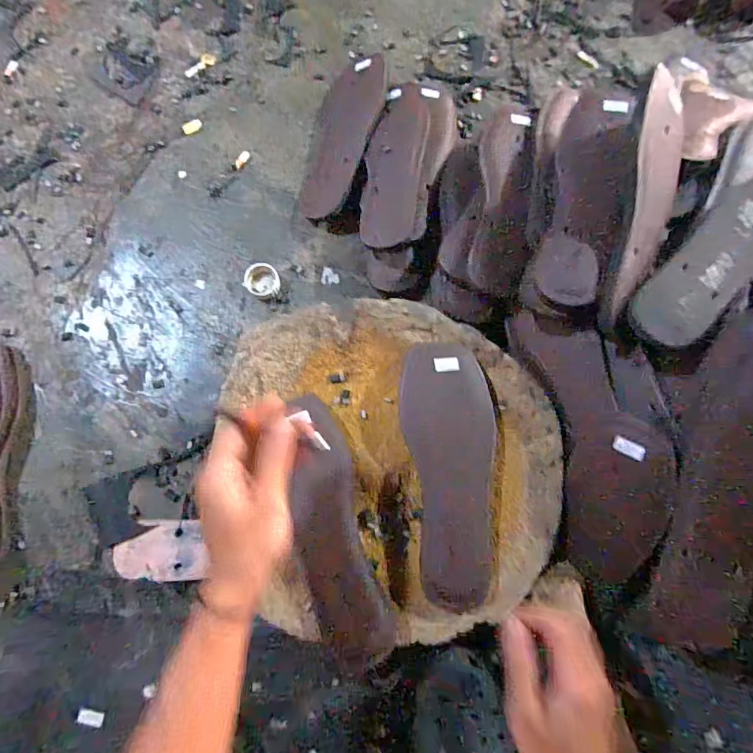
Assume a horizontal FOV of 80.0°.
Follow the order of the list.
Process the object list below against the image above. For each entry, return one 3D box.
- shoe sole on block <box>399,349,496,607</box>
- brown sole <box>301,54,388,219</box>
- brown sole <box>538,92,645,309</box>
[{"bbox_3d":[0.082,0.097,0.469,0.092,0.030,0.264,-4,81,-3],"label":"shoe sole on block"},{"bbox_3d":[-0.044,-0.327,0.608,0.095,0.020,0.233,11,82,25],"label":"brown sole"},{"bbox_3d":[0.220,-0.190,0.461,0.079,0.022,0.239,6,79,39],"label":"brown sole"}]

